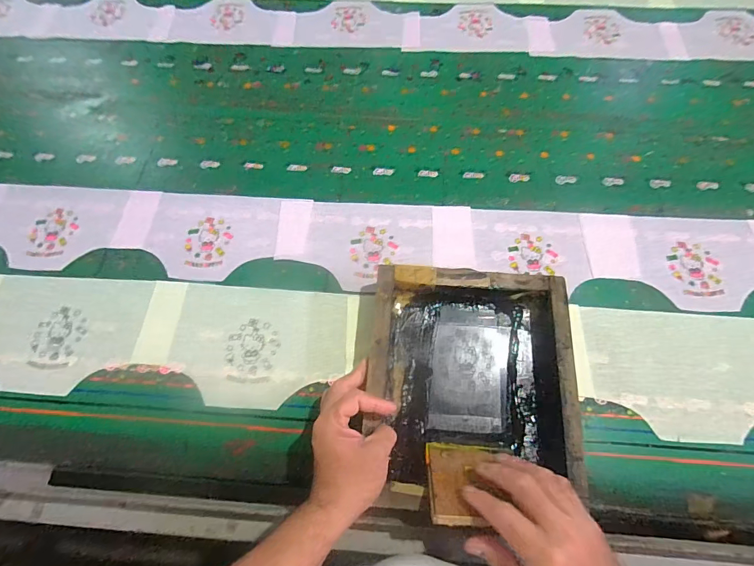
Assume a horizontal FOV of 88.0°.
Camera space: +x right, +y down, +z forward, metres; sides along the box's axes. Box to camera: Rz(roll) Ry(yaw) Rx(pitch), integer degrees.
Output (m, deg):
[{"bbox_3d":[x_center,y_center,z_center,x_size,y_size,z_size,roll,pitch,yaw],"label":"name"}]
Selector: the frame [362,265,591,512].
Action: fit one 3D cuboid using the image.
[{"bbox_3d":[0.115,0.119,0.484,0.243,0.069,0.276,3,62,4],"label":"frame"}]

